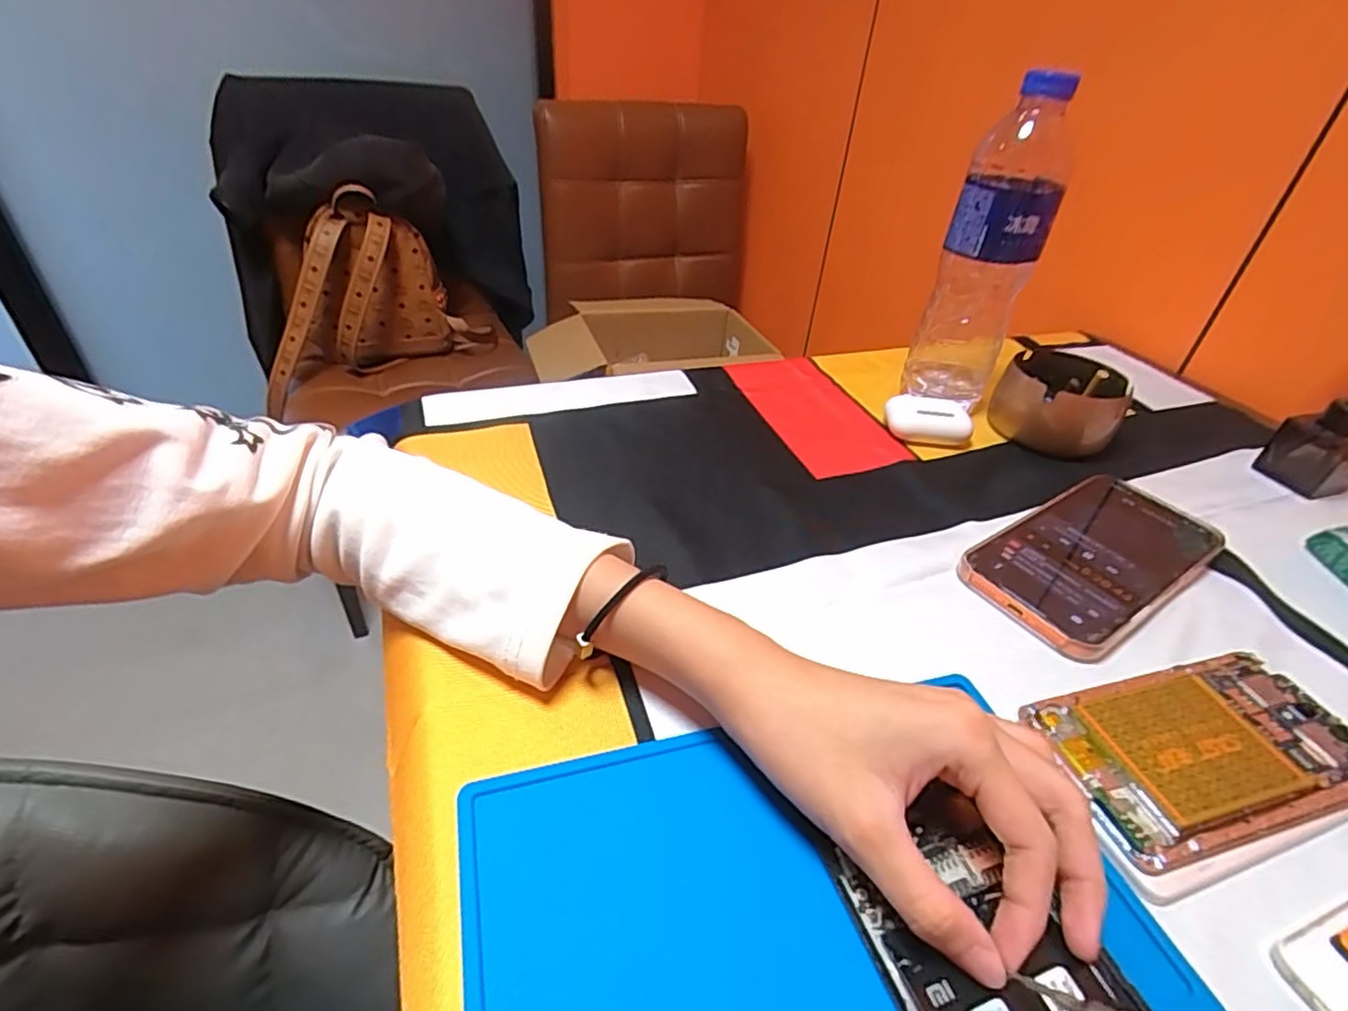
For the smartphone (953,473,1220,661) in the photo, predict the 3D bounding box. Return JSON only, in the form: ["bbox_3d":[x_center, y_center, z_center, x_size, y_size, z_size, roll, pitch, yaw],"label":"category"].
[{"bbox_3d":[0.243,0.030,0.374,0.163,0.016,0.083,-22,45,-30],"label":"smartphone"}]

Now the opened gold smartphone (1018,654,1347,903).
[{"bbox_3d":[0.226,0.106,0.271,0.138,0.015,0.075,-6,39,-14],"label":"opened gold smartphone"}]

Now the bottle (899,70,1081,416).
[{"bbox_3d":[0.226,-0.175,0.466,0.063,0.221,0.069,18,40,17],"label":"bottle"}]

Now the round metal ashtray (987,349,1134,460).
[{"bbox_3d":[0.292,-0.079,0.490,0.086,0.049,0.073,25,42,25],"label":"round metal ashtray"}]

